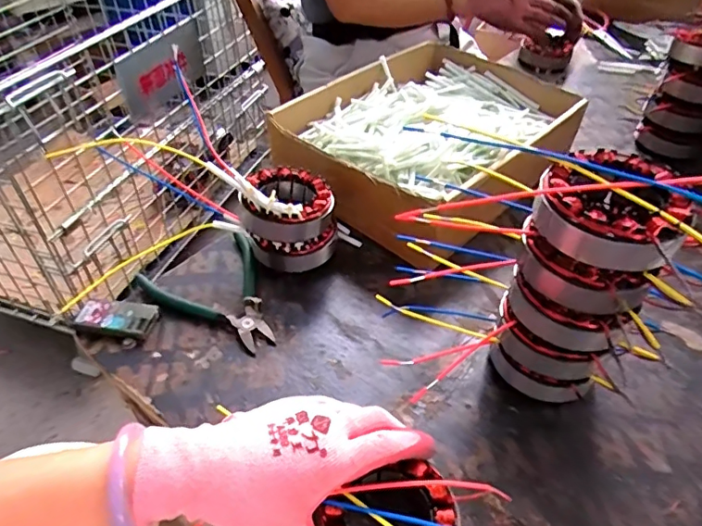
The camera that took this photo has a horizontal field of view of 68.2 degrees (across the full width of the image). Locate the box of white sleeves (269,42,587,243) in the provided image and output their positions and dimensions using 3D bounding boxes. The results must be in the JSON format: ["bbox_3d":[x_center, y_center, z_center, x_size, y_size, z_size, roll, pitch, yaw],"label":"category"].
[{"bbox_3d":[0.100,-0.150,0.633,0.239,0.103,0.331,32,51,29],"label":"box of white sleeves"}]

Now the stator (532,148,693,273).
[{"bbox_3d":[0.159,-0.032,0.322,0.080,0.041,0.087,0,43,0],"label":"stator"}]

